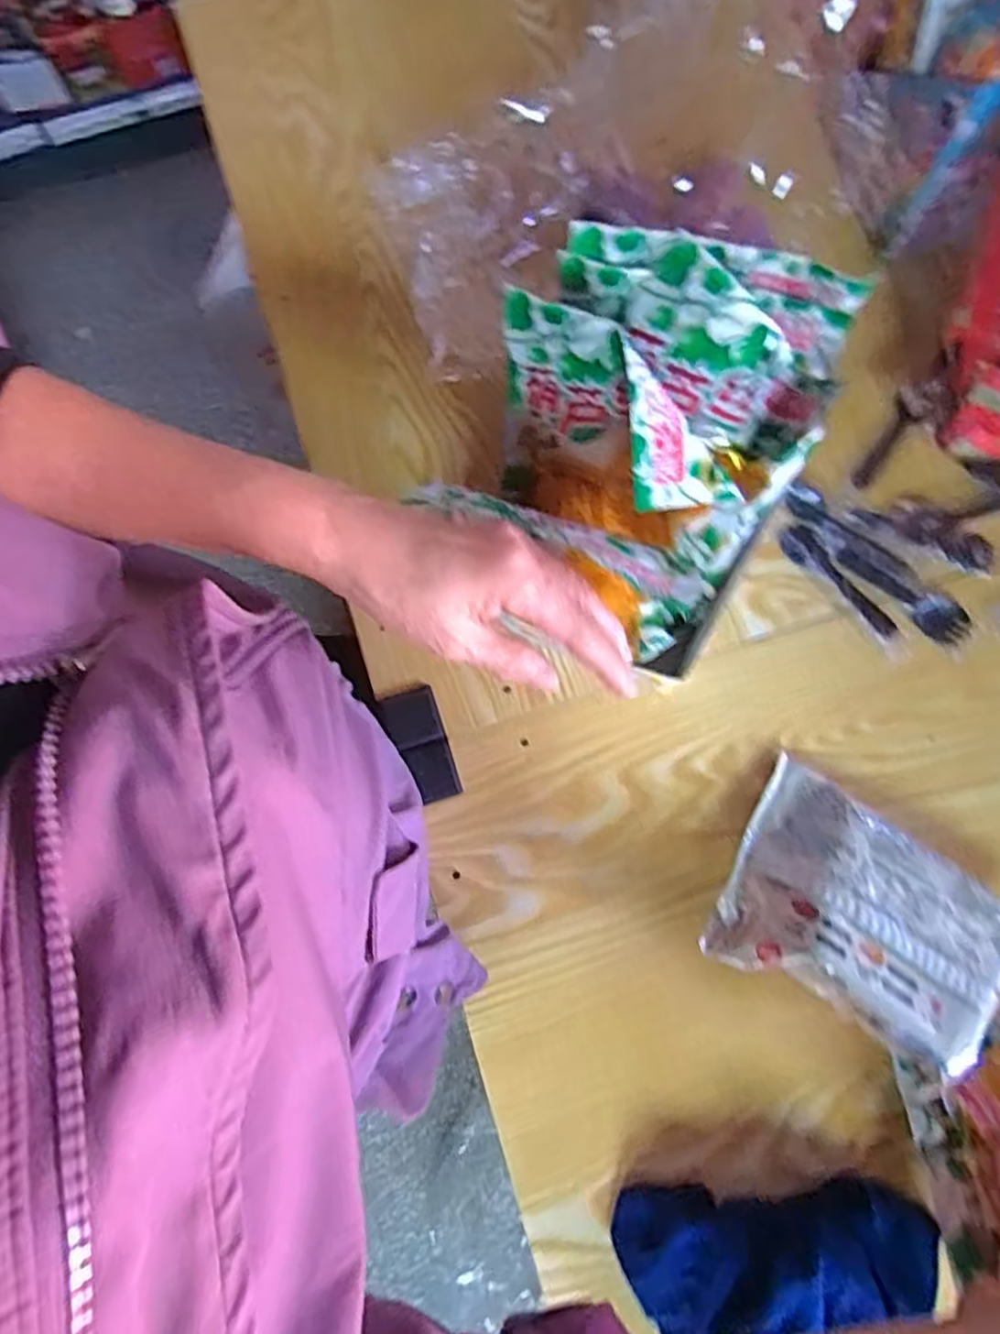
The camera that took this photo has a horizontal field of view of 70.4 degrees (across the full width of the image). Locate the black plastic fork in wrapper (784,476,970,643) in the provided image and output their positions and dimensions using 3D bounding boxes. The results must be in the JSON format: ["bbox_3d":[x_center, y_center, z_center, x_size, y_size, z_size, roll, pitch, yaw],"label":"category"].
[{"bbox_3d":[0.285,-0.081,0.537,0.164,0.014,0.034,44,82,9],"label":"black plastic fork in wrapper"}]

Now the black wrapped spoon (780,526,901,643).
[{"bbox_3d":[0.257,-0.063,0.538,0.024,0.006,0.109,-38,80,-6],"label":"black wrapped spoon"}]

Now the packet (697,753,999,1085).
[{"bbox_3d":[0.240,0.156,0.456,0.173,0.027,0.139,26,66,18],"label":"packet"}]

